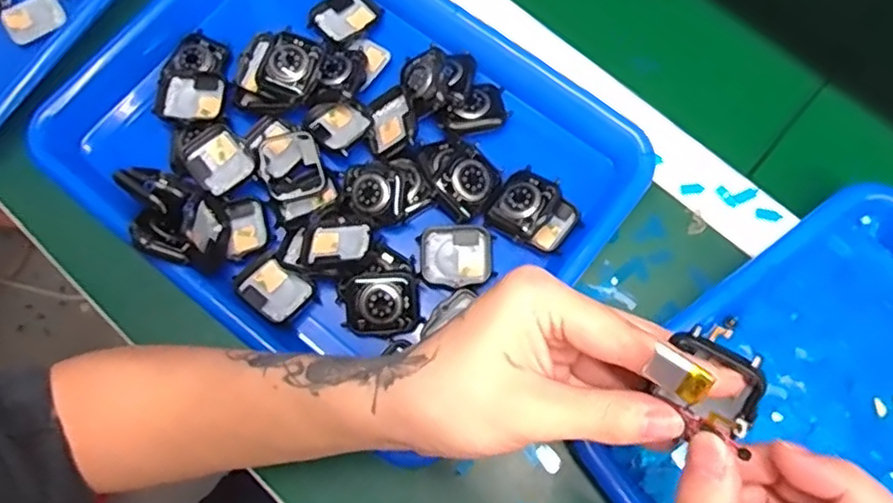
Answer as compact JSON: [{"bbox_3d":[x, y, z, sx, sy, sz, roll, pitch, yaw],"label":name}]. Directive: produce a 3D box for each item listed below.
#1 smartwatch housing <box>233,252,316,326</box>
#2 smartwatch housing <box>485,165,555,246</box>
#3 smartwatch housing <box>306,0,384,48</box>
[{"bbox_3d":[-0.107,0.024,0.392,0.044,0.011,0.033,32,77,11],"label":"smartwatch housing"},{"bbox_3d":[0.054,-0.024,0.388,0.051,0.016,0.044,34,78,11],"label":"smartwatch housing"},{"bbox_3d":[-0.071,-0.165,0.445,0.039,0.013,0.045,38,78,12],"label":"smartwatch housing"}]

